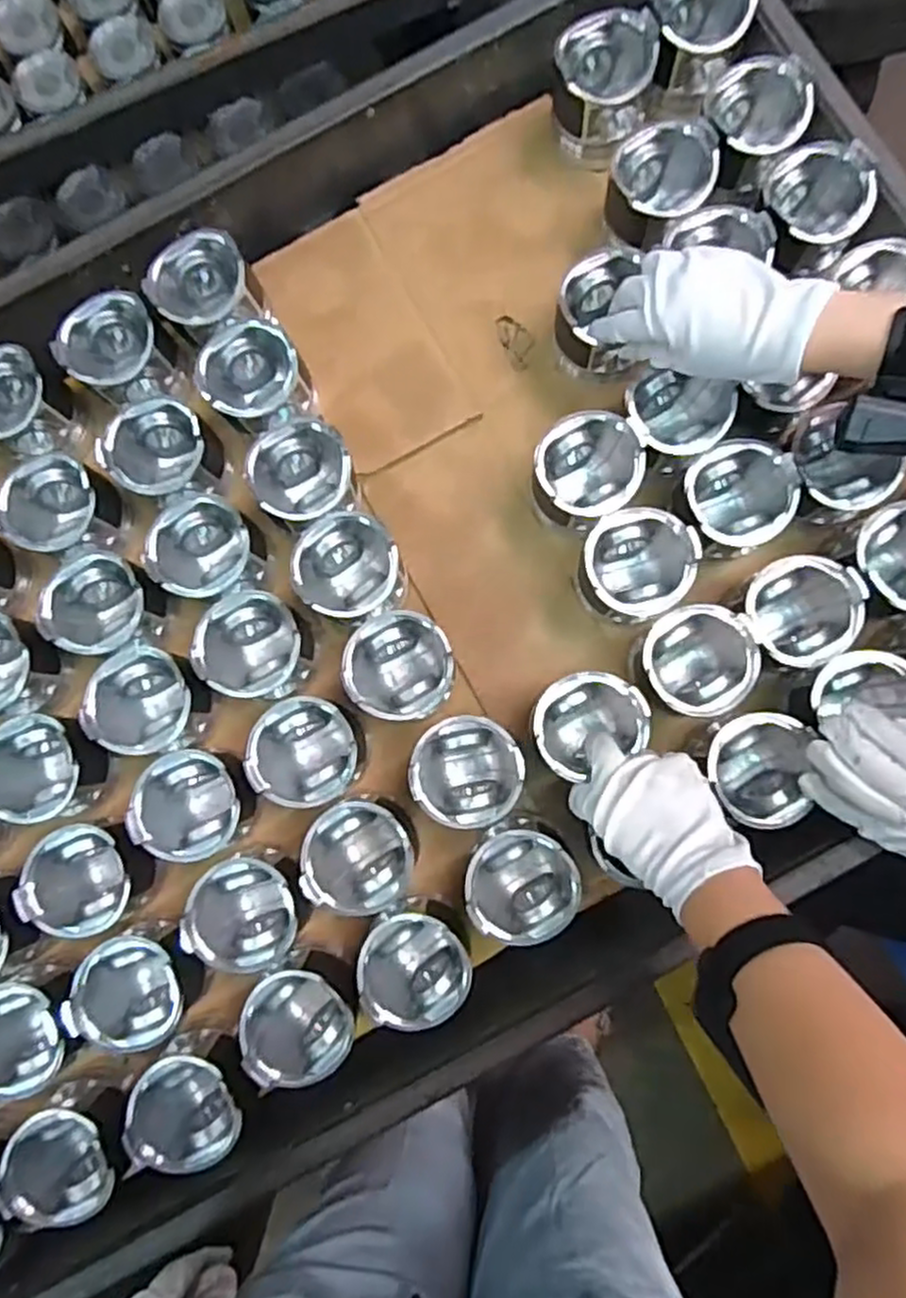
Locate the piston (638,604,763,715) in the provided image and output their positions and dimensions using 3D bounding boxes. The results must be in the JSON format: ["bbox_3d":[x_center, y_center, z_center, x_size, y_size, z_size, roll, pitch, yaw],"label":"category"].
[{"bbox_3d":[0.183,0.010,0.571,0.083,0.074,0.079,0,84,3],"label":"piston"}]

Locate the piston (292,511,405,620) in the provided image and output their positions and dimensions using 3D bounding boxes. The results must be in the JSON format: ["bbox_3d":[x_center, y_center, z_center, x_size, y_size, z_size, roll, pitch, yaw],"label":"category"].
[{"bbox_3d":[-0.083,-0.062,0.592,0.083,0.074,0.076,0,84,3],"label":"piston"}]

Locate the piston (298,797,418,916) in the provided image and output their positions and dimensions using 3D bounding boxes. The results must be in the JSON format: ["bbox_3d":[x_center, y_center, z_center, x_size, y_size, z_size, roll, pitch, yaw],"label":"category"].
[{"bbox_3d":[-0.068,0.159,0.577,0.080,0.077,0.082,0,84,3],"label":"piston"}]

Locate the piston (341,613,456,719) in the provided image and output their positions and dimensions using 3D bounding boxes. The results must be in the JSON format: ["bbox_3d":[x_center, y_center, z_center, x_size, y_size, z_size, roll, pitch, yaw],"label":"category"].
[{"bbox_3d":[-0.039,0.015,0.582,0.080,0.074,0.080,0,84,3],"label":"piston"}]

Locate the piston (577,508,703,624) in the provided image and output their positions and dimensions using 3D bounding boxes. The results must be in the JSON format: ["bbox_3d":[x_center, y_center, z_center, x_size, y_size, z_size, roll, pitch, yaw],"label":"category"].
[{"bbox_3d":[0.144,-0.062,0.583,0.087,0.065,0.082,10,85,4],"label":"piston"}]

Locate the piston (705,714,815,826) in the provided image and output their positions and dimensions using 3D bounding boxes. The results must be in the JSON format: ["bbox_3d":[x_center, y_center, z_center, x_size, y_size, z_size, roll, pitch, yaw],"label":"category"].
[{"bbox_3d":[0.228,0.089,0.560,0.076,0.065,0.081,0,84,3],"label":"piston"}]

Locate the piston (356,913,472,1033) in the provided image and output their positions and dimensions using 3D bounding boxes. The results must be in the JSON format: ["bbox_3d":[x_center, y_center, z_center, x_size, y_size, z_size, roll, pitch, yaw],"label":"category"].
[{"bbox_3d":[-0.026,0.241,0.566,0.079,0.070,0.076,6,85,4],"label":"piston"}]

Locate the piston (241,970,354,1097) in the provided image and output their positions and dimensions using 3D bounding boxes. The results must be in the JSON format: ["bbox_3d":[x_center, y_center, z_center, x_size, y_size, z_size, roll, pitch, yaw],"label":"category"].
[{"bbox_3d":[-0.112,0.279,0.557,0.077,0.074,0.073,-3,84,3],"label":"piston"}]

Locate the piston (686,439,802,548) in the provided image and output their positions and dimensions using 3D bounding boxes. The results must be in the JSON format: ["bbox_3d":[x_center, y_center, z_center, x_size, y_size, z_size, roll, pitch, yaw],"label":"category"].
[{"bbox_3d":[0.219,-0.117,0.573,0.080,0.070,0.082,0,84,3],"label":"piston"}]

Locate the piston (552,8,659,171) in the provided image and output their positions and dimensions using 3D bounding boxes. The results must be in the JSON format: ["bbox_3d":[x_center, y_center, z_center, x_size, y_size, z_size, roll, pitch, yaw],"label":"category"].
[{"bbox_3d":[0.126,-0.477,0.635,0.084,0.085,0.082,9,85,4],"label":"piston"}]

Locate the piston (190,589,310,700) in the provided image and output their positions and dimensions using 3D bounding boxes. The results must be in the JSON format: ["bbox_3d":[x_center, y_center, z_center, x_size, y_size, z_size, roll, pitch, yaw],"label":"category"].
[{"bbox_3d":[-0.157,-0.002,0.597,0.084,0.073,0.083,7,85,4],"label":"piston"}]

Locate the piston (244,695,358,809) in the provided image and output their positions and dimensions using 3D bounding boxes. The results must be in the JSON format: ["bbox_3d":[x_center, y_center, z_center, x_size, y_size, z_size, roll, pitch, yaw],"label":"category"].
[{"bbox_3d":[-0.115,0.080,0.581,0.082,0.070,0.080,0,84,3],"label":"piston"}]

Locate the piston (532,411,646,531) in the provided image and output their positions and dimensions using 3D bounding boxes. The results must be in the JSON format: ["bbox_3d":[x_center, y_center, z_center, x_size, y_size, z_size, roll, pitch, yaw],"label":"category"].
[{"bbox_3d":[0.102,-0.138,0.590,0.089,0.071,0.084,5,85,4],"label":"piston"}]

